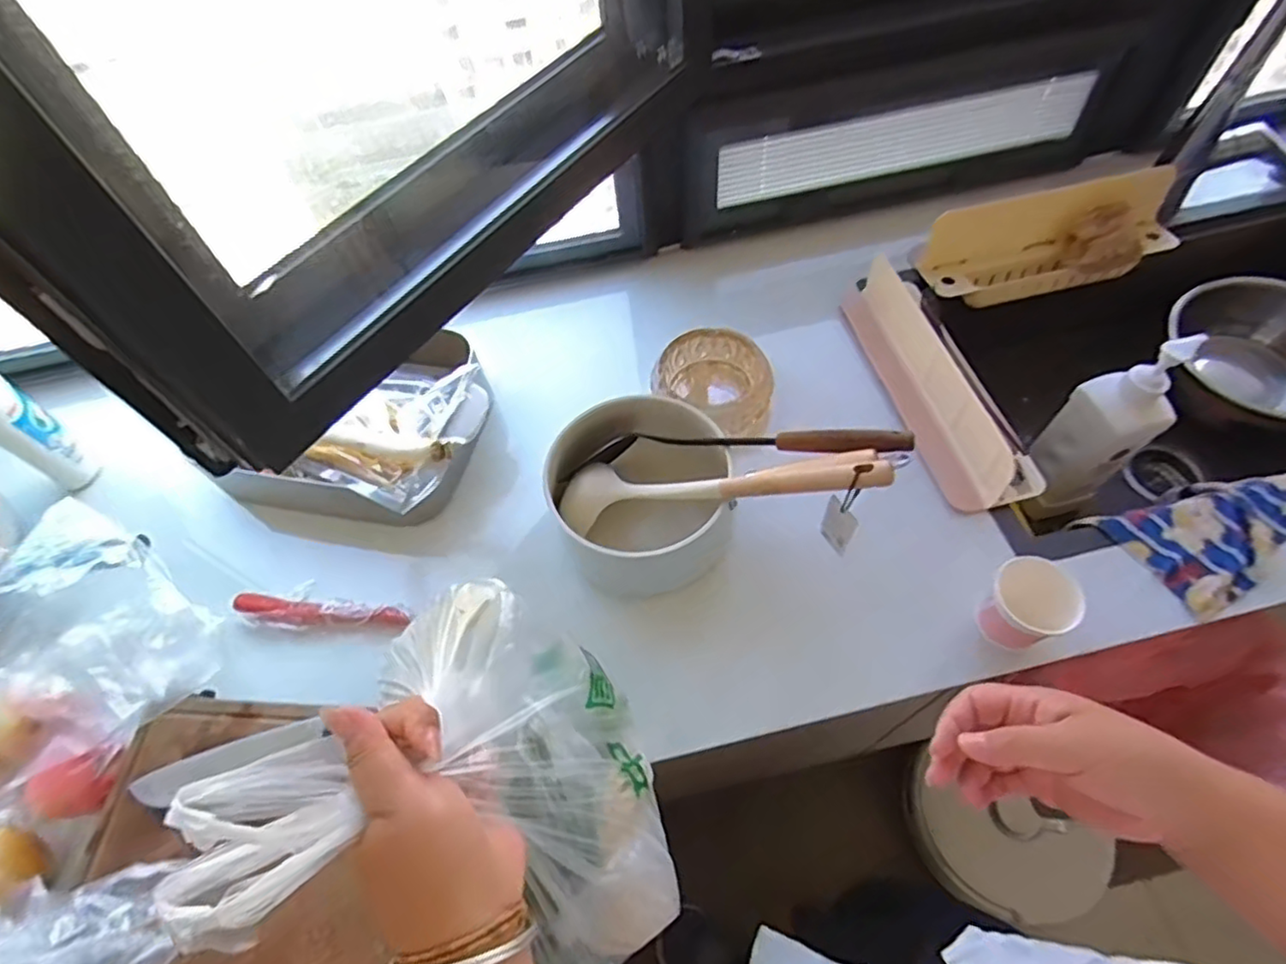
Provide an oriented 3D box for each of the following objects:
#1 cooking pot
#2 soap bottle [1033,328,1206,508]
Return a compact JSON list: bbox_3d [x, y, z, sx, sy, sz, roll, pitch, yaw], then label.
[{"bbox_3d":[0.000,0.018,0.685,0.178,0.125,0.179,-26,61,-11],"label":"cooking pot"},{"bbox_3d":[0.548,-0.068,0.754,0.074,0.244,0.085,-10,59,-2],"label":"soap bottle"}]

